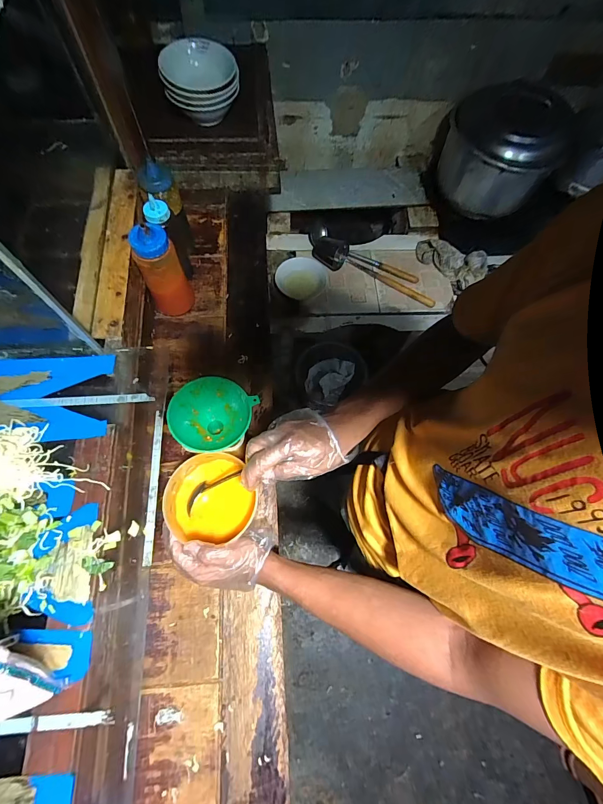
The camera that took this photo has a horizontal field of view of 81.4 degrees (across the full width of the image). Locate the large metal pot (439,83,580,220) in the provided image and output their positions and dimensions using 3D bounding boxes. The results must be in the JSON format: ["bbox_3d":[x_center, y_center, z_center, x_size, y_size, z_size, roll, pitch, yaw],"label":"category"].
[{"bbox_3d":[0.619,-0.790,1.106,0.314,0.236,0.293,1,69,-3],"label":"large metal pot"}]

